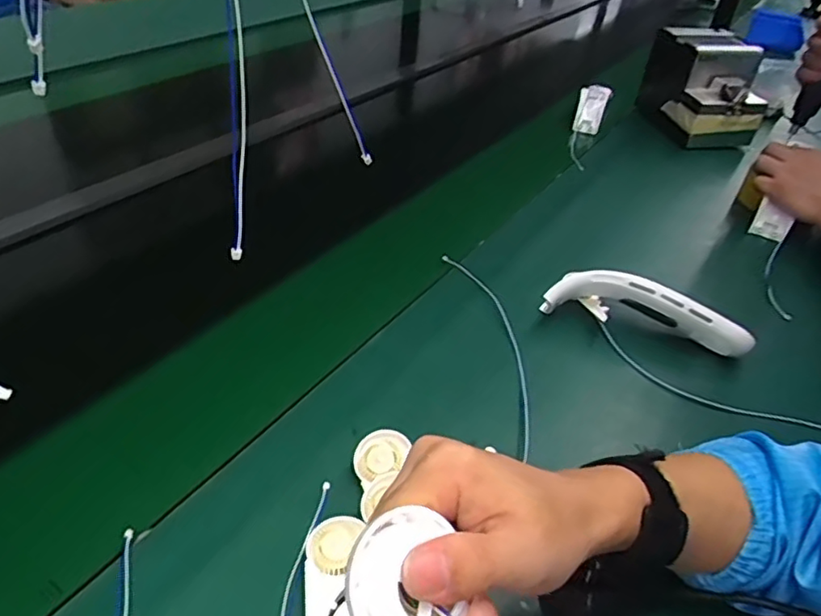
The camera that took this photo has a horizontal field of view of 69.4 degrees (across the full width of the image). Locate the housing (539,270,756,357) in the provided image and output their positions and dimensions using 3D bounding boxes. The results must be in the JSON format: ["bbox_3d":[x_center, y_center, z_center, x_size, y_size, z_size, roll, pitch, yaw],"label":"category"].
[{"bbox_3d":[0.235,0.002,0.593,0.198,0.059,0.045,15,41,10],"label":"housing"}]

